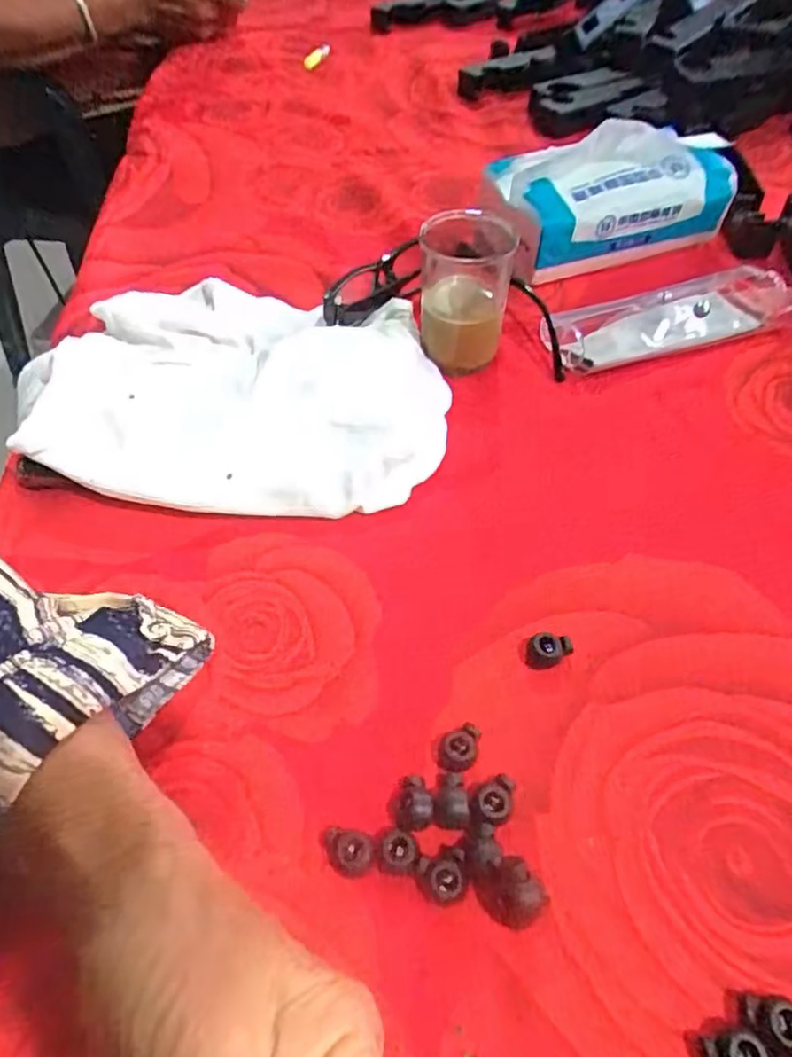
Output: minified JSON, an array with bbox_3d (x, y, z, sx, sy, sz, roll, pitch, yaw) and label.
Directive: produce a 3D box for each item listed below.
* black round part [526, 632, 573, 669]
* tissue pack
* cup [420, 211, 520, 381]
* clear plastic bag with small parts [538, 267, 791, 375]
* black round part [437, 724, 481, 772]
[{"bbox_3d":[0.068,0.053,0.286,0.019,0.013,0.011,-7,53,-3],"label":"black round part"},{"bbox_3d":[0.150,-0.233,0.454,0.170,0.075,0.080,-10,53,-6],"label":"tissue pack"},{"bbox_3d":[0.041,-0.141,0.391,0.052,0.075,0.055,-1,53,1],"label":"cup"},{"bbox_3d":[0.177,-0.135,0.420,0.156,0.023,0.053,-14,54,-9],"label":"clear plastic bag with small parts"},{"bbox_3d":[0.026,0.089,0.263,0.015,0.010,0.020,20,56,16],"label":"black round part"}]

